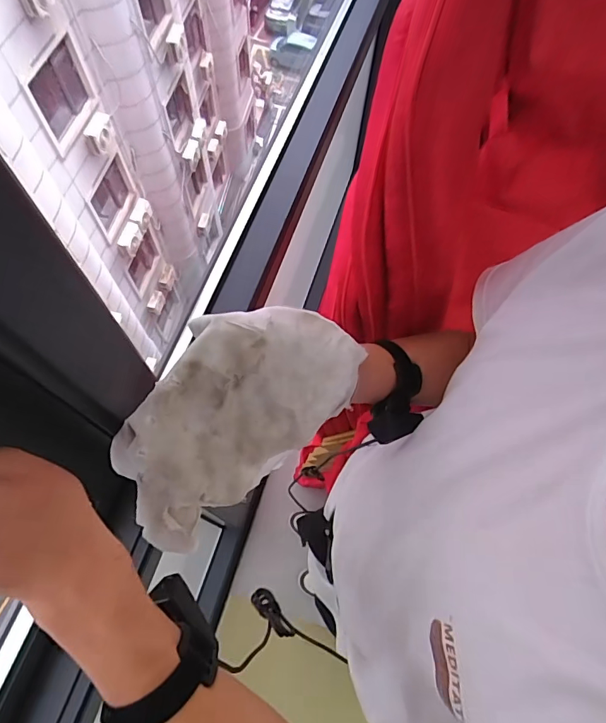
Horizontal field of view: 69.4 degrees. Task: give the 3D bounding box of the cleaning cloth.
[{"bbox_3d":[-0.047,0.035,0.365,0.229,0.149,0.031,-41,29,-25],"label":"cleaning cloth"}]

